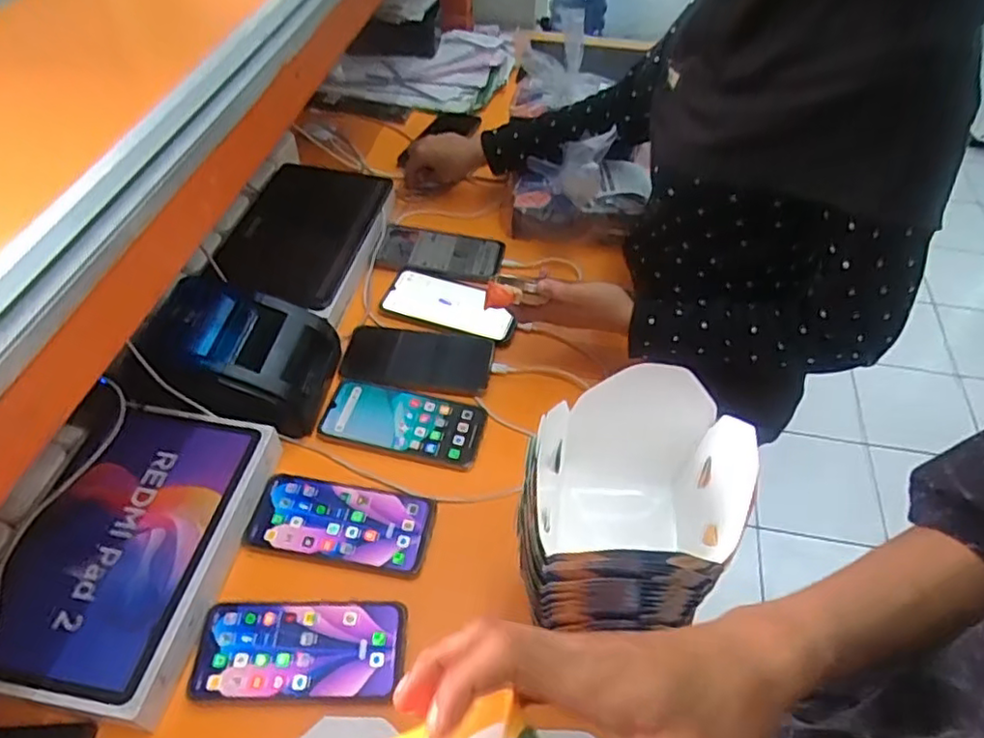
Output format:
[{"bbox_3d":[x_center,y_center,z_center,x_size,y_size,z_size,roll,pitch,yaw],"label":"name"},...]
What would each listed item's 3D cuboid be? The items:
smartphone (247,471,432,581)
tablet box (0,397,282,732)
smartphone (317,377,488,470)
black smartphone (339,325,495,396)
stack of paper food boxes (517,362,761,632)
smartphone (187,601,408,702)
[{"bbox_3d":[-0.143,0.144,0.606,0.168,0.006,0.080,8,50,6],"label":"smartphone"},{"bbox_3d":[-0.320,0.154,0.568,0.181,0.049,0.261,7,50,5],"label":"tablet box"},{"bbox_3d":[-0.094,0.054,0.682,0.168,0.007,0.079,11,50,9],"label":"smartphone"},{"bbox_3d":[-0.084,-0.013,0.729,0.164,0.009,0.085,6,50,5],"label":"black smartphone"},{"bbox_3d":[0.087,0.081,0.411,0.123,0.111,0.121,5,50,4],"label":"stack of paper food boxes"},{"bbox_3d":[-0.158,0.232,0.532,0.166,0.006,0.078,0,49,0],"label":"smartphone"}]

